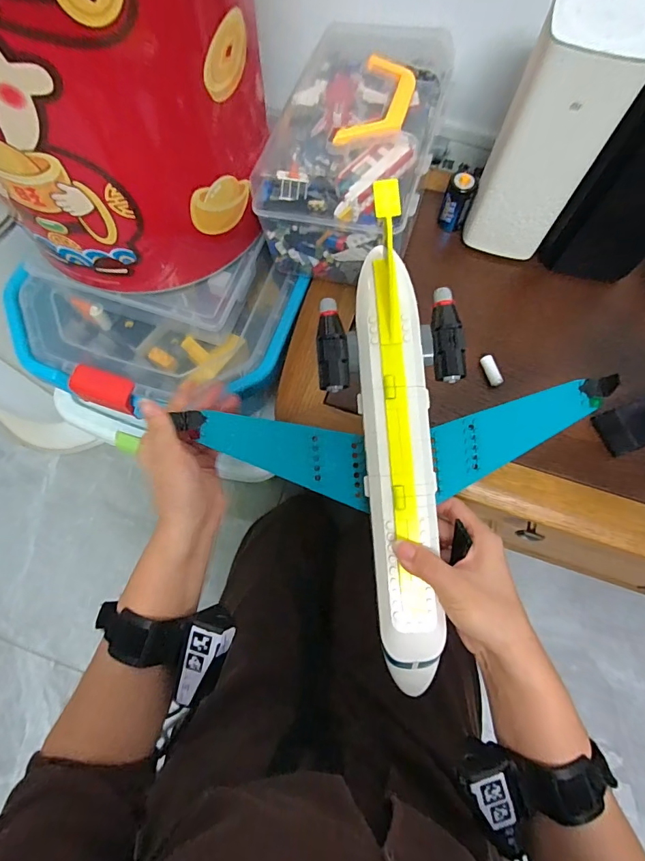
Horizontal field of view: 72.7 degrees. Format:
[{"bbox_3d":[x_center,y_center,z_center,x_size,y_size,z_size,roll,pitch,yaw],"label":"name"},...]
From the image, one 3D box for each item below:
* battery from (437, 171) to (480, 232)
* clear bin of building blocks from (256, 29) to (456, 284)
[{"bbox_3d":[0.158,-0.265,0.514,0.033,0.063,0.026,18,72,5],"label":"battery"},{"bbox_3d":[0.039,-0.313,0.491,0.162,0.129,0.278,14,71,3],"label":"clear bin of building blocks"}]

